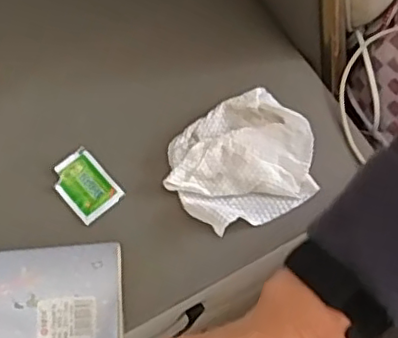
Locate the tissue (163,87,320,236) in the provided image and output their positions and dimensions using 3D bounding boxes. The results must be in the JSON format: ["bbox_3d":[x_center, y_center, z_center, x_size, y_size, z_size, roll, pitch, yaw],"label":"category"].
[{"bbox_3d":[0.036,-0.004,0.495,0.113,0.024,0.101,-34,70,-13],"label":"tissue"}]

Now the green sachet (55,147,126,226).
[{"bbox_3d":[-0.093,0.013,0.500,0.041,0.004,0.059,-38,71,-14],"label":"green sachet"}]

